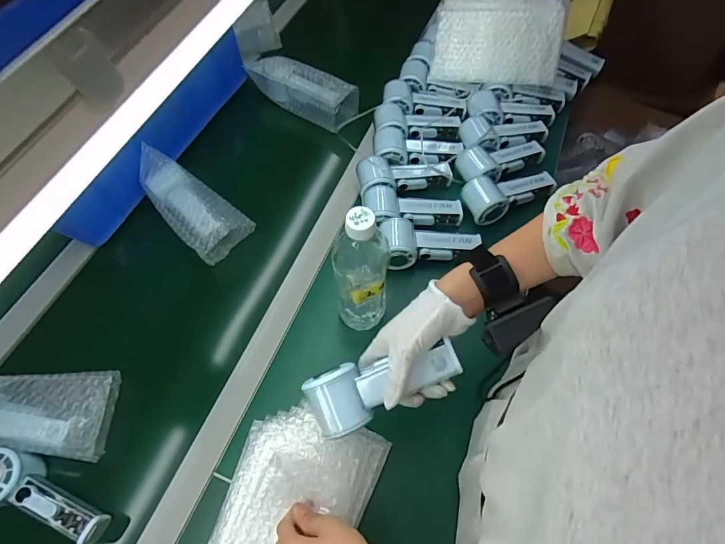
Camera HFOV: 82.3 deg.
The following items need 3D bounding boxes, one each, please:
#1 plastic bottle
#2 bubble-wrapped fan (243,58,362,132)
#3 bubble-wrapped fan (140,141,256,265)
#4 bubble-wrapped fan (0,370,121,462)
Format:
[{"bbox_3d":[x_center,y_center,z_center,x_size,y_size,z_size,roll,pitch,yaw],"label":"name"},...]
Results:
[{"bbox_3d":[0.001,0.002,0.493,0.055,0.218,0.062,9,60,7],"label":"plastic bottle"},{"bbox_3d":[-0.118,-0.344,0.784,0.216,0.077,0.066,29,64,17],"label":"bubble-wrapped fan"},{"bbox_3d":[-0.272,-0.109,0.648,0.197,0.063,0.095,37,66,21],"label":"bubble-wrapped fan"},{"bbox_3d":[-0.409,0.167,0.498,0.191,0.057,0.097,-1,59,1],"label":"bubble-wrapped fan"}]

